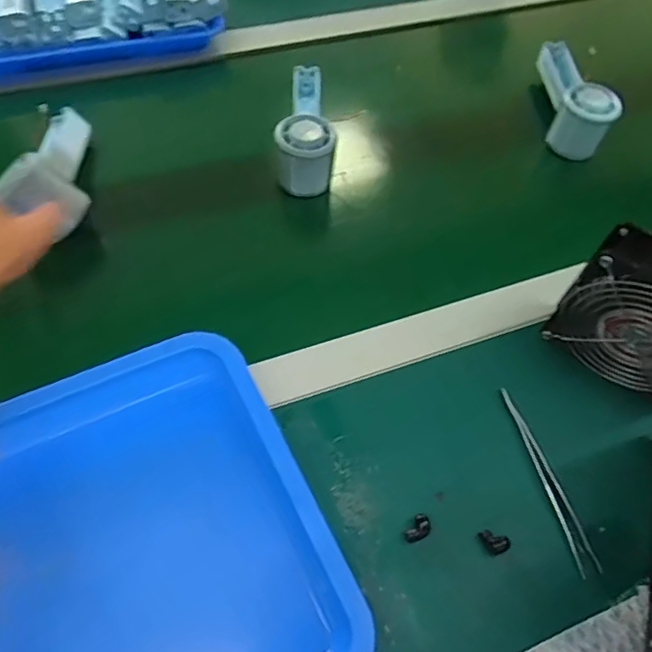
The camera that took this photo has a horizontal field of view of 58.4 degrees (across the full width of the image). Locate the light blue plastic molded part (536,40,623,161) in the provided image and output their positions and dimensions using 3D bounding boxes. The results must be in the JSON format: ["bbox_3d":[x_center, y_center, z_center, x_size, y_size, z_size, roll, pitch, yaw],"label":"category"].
[{"bbox_3d":[0.281,-0.272,0.672,0.046,0.069,0.175,3,58,-2],"label":"light blue plastic molded part"}]

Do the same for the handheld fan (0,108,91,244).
[{"bbox_3d":[-0.243,-0.142,0.529,0.055,0.055,0.158,-4,43,-7],"label":"handheld fan"}]

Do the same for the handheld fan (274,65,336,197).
[{"bbox_3d":[-0.019,-0.212,0.601,0.052,0.062,0.146,3,58,-2],"label":"handheld fan"}]

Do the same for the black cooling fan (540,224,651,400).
[{"bbox_3d":[0.246,-0.004,0.447,0.119,0.114,0.046,32,61,15],"label":"black cooling fan"}]

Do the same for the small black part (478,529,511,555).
[{"bbox_3d":[0.120,0.150,0.411,0.017,0.007,0.019,-28,64,-20],"label":"small black part"}]

